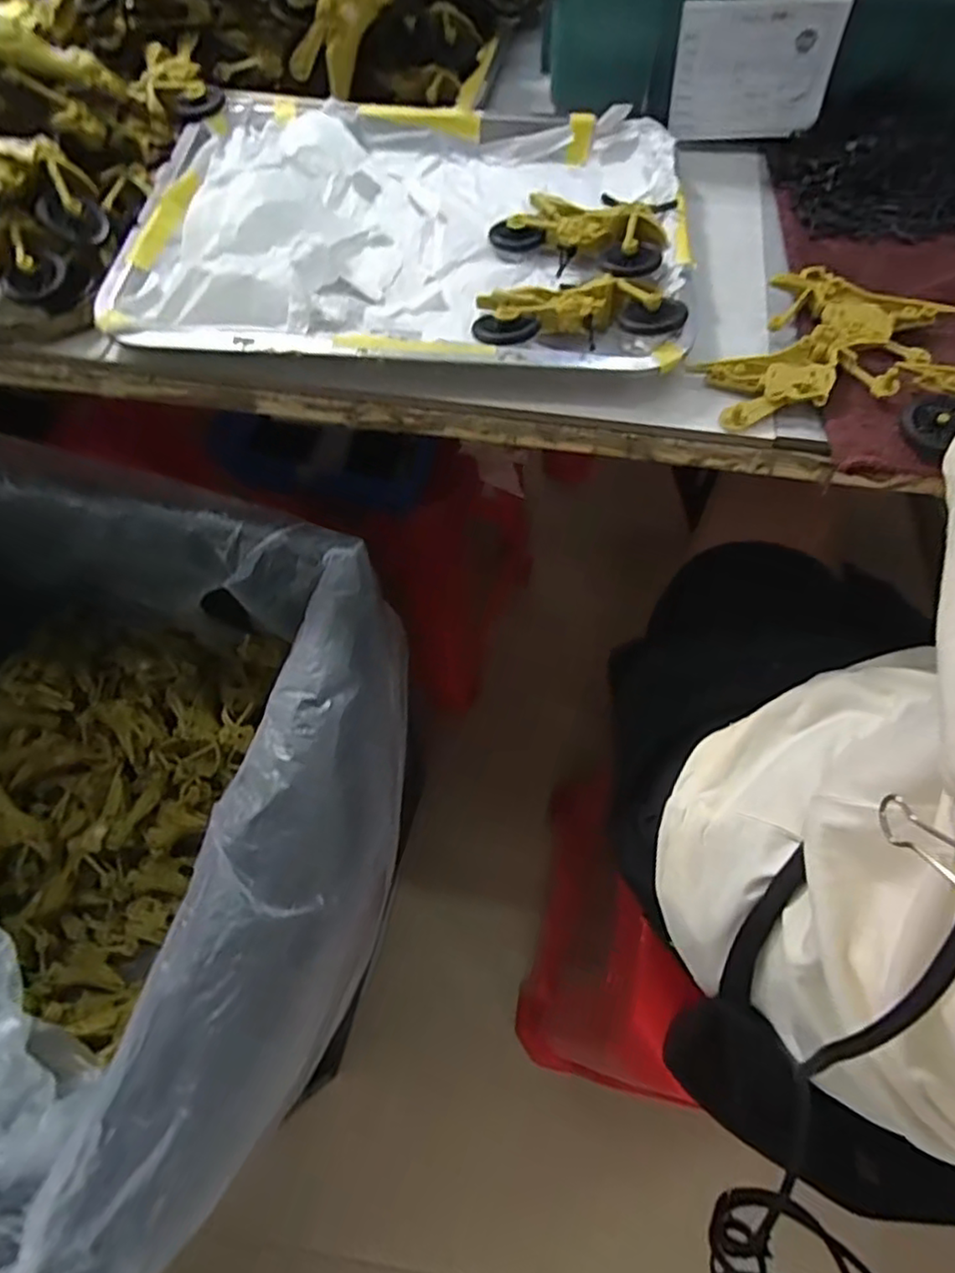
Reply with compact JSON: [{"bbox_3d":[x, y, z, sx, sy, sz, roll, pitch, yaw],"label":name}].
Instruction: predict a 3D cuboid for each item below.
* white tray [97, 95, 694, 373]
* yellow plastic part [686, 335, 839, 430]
[{"bbox_3d":[-0.042,-0.273,0.410,0.347,0.030,0.263,3,63,2],"label":"white tray"},{"bbox_3d":[0.167,-0.145,0.357,0.071,0.013,0.046,-10,63,-4],"label":"yellow plastic part"}]

